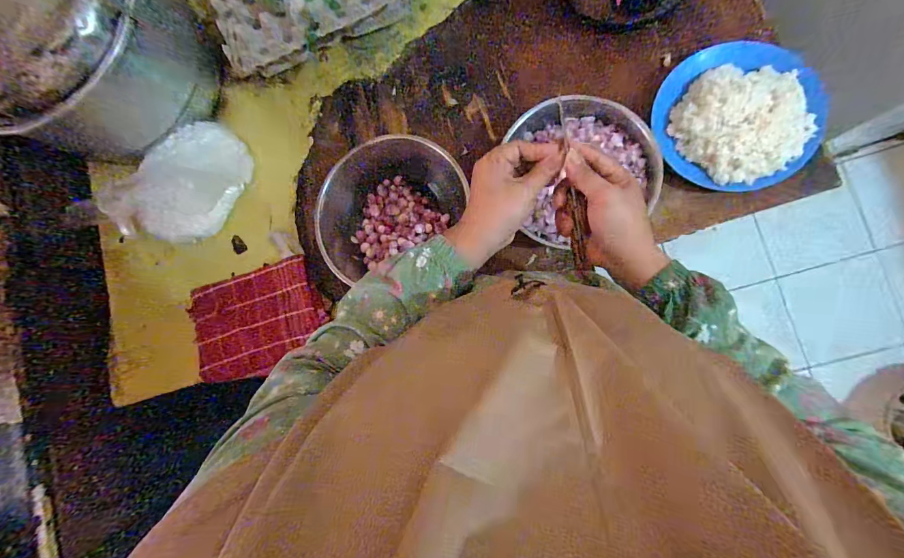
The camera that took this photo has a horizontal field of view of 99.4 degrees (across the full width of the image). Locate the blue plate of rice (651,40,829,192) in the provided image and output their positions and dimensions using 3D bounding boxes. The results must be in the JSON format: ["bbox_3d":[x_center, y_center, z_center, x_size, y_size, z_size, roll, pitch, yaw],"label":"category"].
[{"bbox_3d":[0.401,-0.229,0.529,0.208,0.047,0.204,0,87,8],"label":"blue plate of rice"}]

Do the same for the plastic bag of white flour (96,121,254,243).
[{"bbox_3d":[-0.451,-0.166,0.641,0.112,0.136,0.216,26,91,9],"label":"plastic bag of white flour"}]

